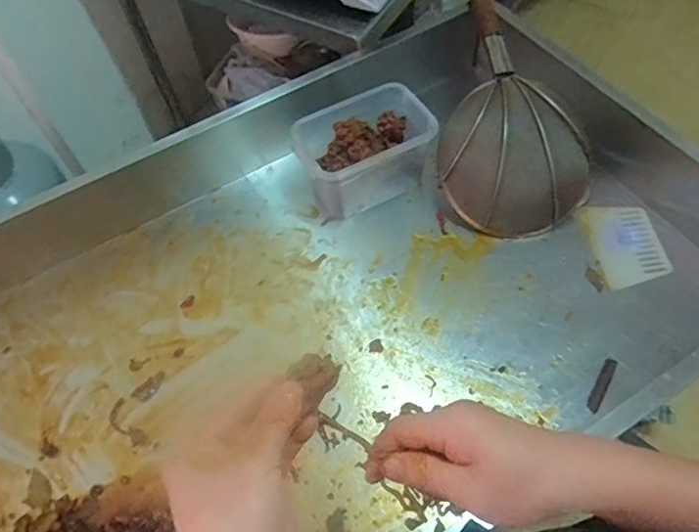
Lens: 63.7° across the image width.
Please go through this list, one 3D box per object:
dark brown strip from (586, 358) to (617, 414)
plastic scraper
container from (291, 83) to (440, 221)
[{"bbox_3d":[0.384,0.181,0.855,0.019,0.011,0.099,29,64,20],"label":"dark brown strip"},{"bbox_3d":[0.481,-0.040,0.981,0.123,0.014,0.159,-13,62,-4],"label":"plastic scraper"},{"bbox_3d":[0.021,-0.214,1.067,0.240,0.150,0.161,-26,60,-12],"label":"container"}]

